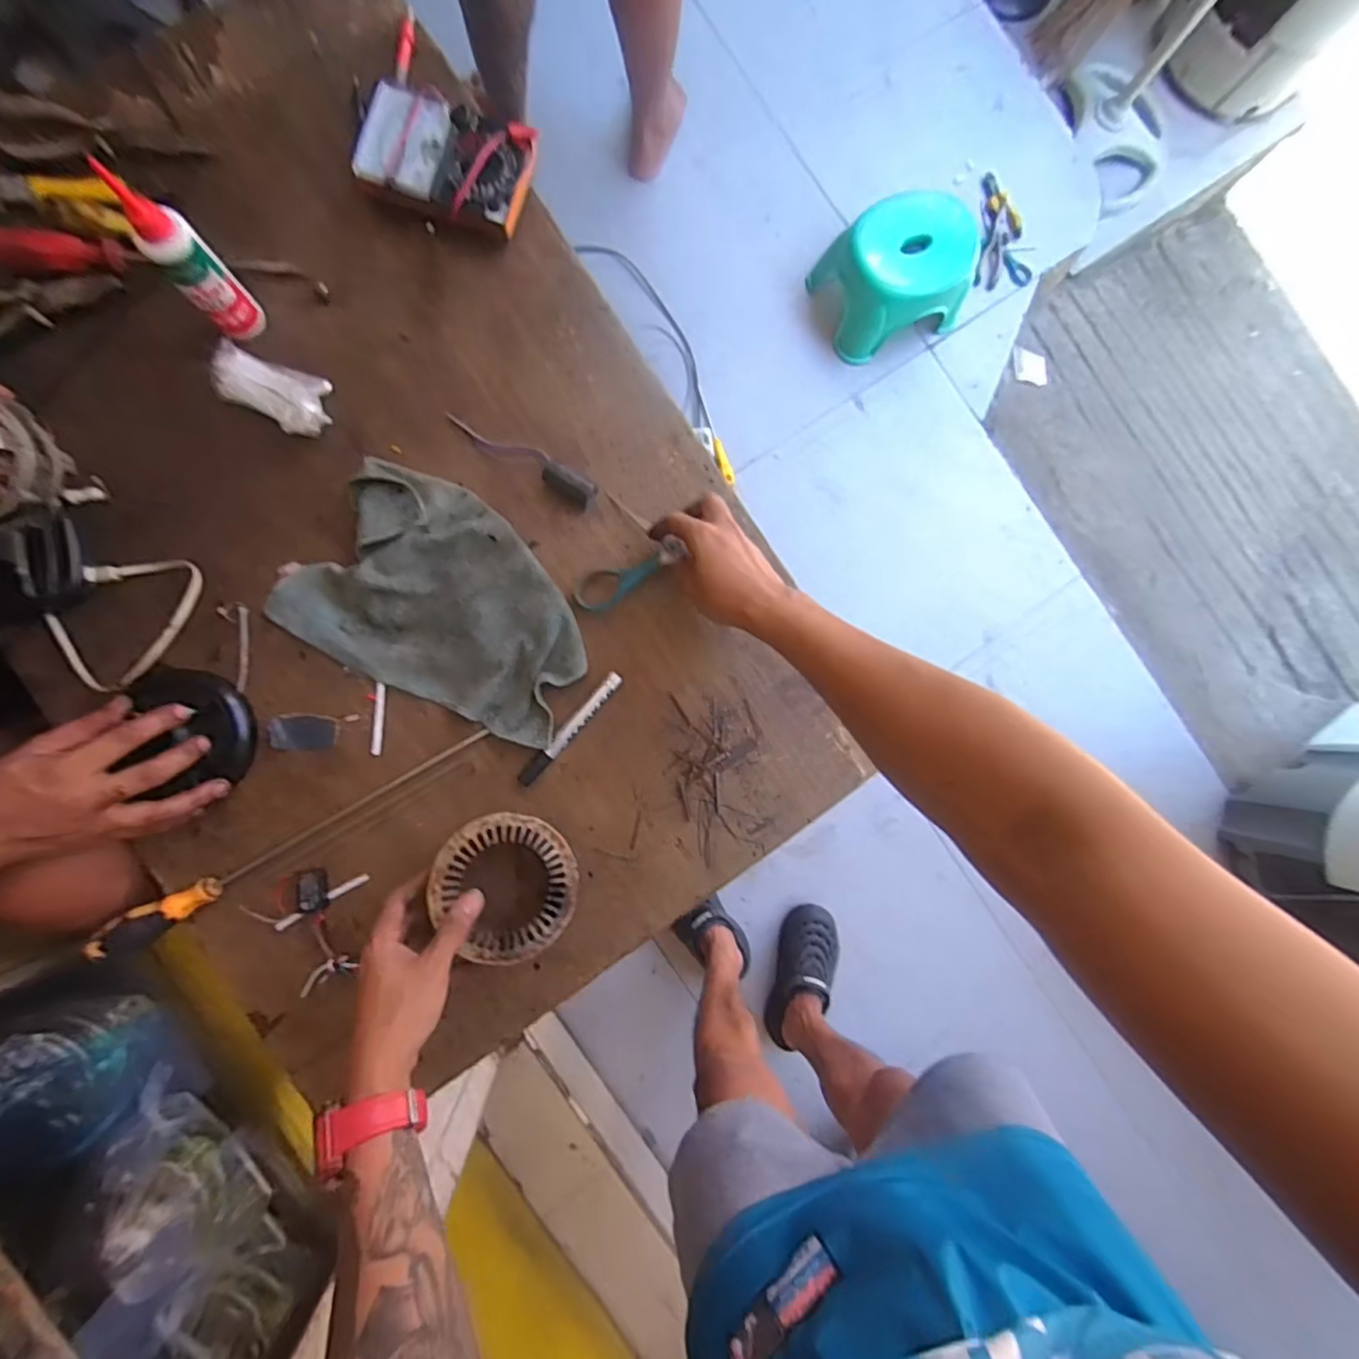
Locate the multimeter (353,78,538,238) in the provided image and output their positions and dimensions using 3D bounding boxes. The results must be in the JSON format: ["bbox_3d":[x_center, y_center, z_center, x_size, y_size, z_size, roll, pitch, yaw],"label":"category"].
[{"bbox_3d":[-0.224,-0.496,0.592,0.160,0.043,0.102,12,86,-4],"label":"multimeter"}]

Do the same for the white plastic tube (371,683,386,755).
[{"bbox_3d":[-0.282,0.037,0.574,0.009,0.005,0.067,5,86,-5],"label":"white plastic tube"}]

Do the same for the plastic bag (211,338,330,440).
[{"bbox_3d":[-0.384,-0.271,0.576,0.103,0.031,0.056,22,85,-4],"label":"plastic bag"}]

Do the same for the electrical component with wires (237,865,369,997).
[{"bbox_3d":[-0.327,0.218,0.554,0.099,0.019,0.102,0,87,-5],"label":"electrical component with wires"}]

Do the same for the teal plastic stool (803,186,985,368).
[{"bbox_3d":[0.450,-0.841,1.273,0.275,0.207,0.225,-27,90,-6],"label":"teal plastic stool"}]

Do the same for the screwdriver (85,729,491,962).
[{"bbox_3d":[-0.341,0.144,0.551,0.370,0.027,0.028,-29,90,-6],"label":"screwdriver"}]

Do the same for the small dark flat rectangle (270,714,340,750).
[{"bbox_3d":[-0.348,0.048,0.566,0.059,0.005,0.033,0,87,-5],"label":"small dark flat rectangle"}]

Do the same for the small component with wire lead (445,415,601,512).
[{"bbox_3d":[-0.153,-0.218,0.589,0.161,0.032,0.030,32,85,-3],"label":"small component with wire lead"}]

